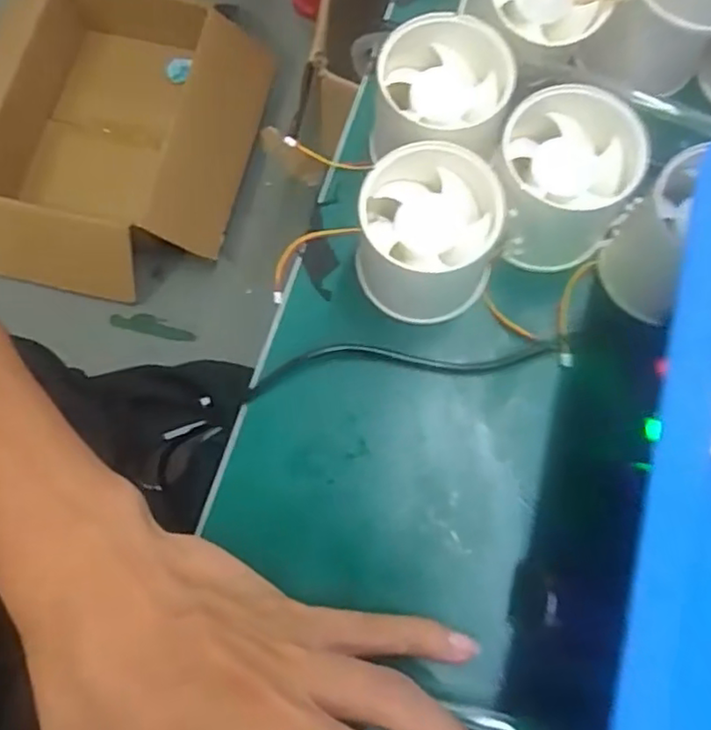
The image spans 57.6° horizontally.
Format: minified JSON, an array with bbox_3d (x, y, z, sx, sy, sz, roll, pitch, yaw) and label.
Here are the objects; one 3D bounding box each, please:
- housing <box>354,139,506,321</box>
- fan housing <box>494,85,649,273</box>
[{"bbox_3d":[0.028,-0.050,0.255,0.053,0.049,0.051,4,76,3],"label":"housing"},{"bbox_3d":[0.082,-0.072,0.257,0.052,0.046,0.053,0,76,1],"label":"fan housing"}]

